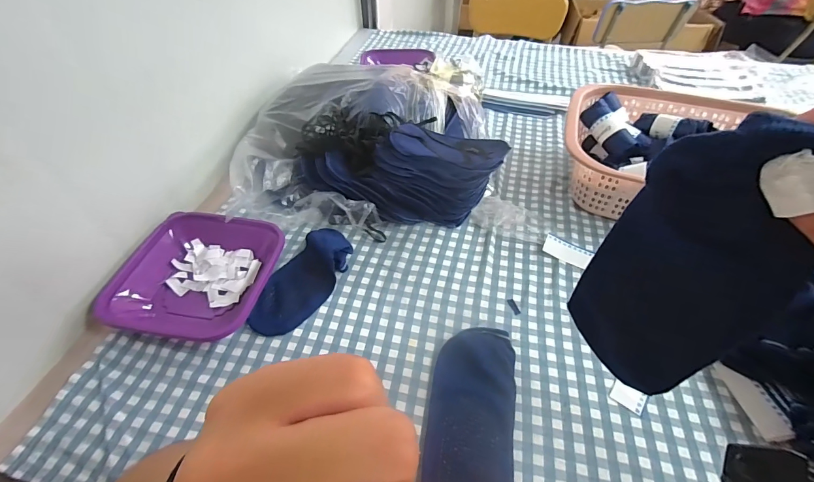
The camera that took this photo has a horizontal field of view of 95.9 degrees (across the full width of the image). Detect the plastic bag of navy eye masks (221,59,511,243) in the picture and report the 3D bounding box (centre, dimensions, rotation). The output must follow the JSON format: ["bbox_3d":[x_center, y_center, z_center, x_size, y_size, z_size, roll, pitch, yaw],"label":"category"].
[{"bbox_3d":[-0.056,-0.172,0.622,0.380,0.118,0.333,0,48,1],"label":"plastic bag of navy eye masks"}]

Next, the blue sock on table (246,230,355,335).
[{"bbox_3d":[-0.142,0.045,0.485,0.084,0.044,0.160,25,53,21],"label":"blue sock on table"}]

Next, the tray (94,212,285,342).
[{"bbox_3d":[-0.275,0.041,0.494,0.195,0.039,0.183,8,49,7],"label":"tray"}]

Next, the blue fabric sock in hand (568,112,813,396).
[{"bbox_3d":[0.154,0.023,0.213,0.015,0.204,0.083,-38,54,-24],"label":"blue fabric sock in hand"}]

